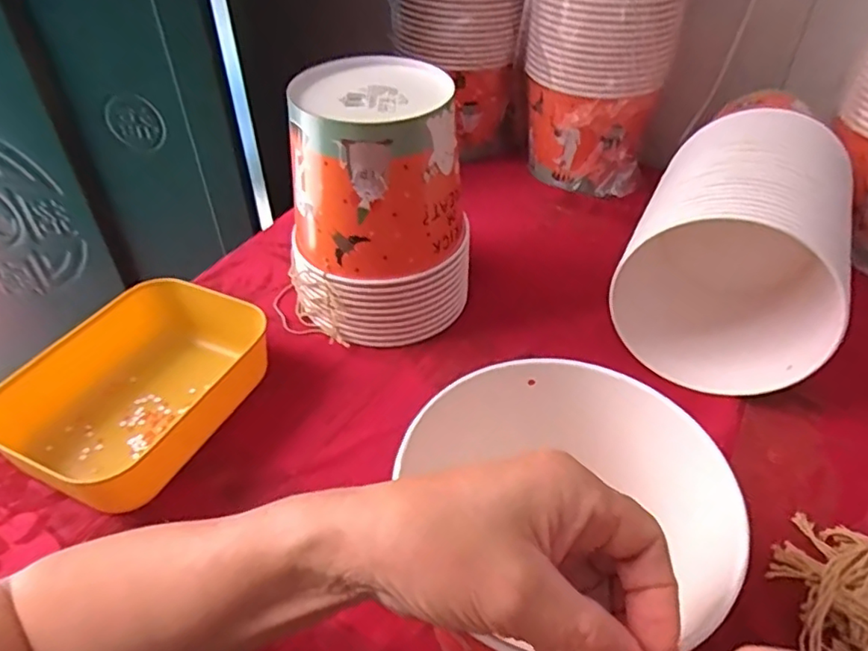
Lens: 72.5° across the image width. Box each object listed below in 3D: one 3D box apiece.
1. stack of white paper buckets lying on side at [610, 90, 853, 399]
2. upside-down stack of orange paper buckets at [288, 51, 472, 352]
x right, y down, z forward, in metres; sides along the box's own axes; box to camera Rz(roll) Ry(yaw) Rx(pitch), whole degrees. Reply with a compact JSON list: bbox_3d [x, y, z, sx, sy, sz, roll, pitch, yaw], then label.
[{"bbox_3d":[0.262,-0.070,0.518,0.157,0.160,0.209,18,45,20],"label":"stack of white paper buckets lying on side"},{"bbox_3d":[-0.045,-0.106,0.525,0.149,0.203,0.140,-1,42,0],"label":"upside-down stack of orange paper buckets"}]

